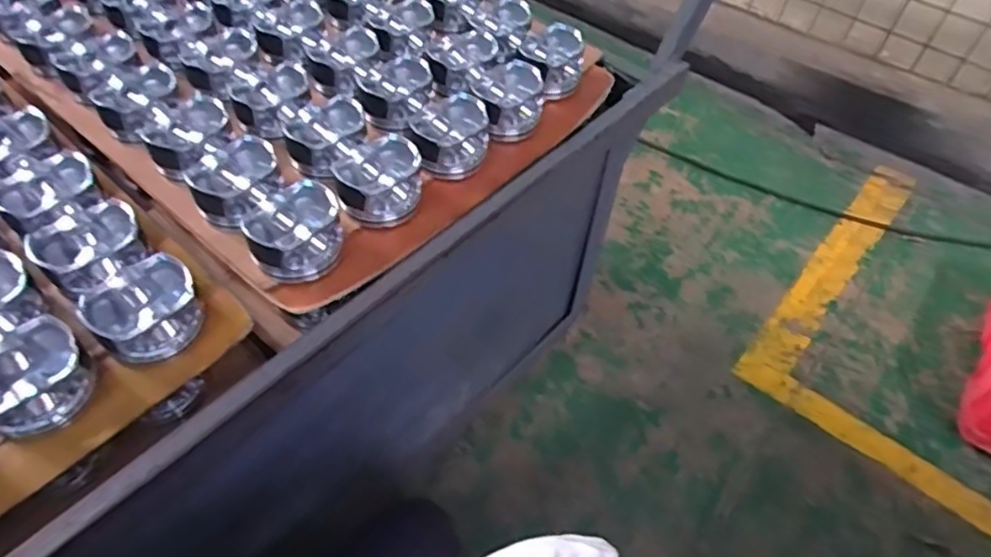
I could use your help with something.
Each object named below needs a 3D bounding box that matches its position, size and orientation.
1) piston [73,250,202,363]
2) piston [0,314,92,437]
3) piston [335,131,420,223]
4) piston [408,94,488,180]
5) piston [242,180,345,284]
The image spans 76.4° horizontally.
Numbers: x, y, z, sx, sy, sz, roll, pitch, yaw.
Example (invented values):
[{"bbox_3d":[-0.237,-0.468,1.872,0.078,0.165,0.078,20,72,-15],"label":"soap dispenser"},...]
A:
[{"bbox_3d":[-0.284,0.025,0.513,0.068,0.051,0.081,34,57,22],"label":"piston"},{"bbox_3d":[-0.349,0.074,0.469,0.061,0.048,0.078,31,56,20],"label":"piston"},{"bbox_3d":[-0.113,-0.094,0.609,0.079,0.066,0.074,2,52,-2],"label":"piston"},{"bbox_3d":[-0.049,-0.148,0.660,0.079,0.069,0.079,0,52,-3],"label":"piston"},{"bbox_3d":[-0.178,-0.039,0.566,0.069,0.062,0.080,39,59,25],"label":"piston"}]

